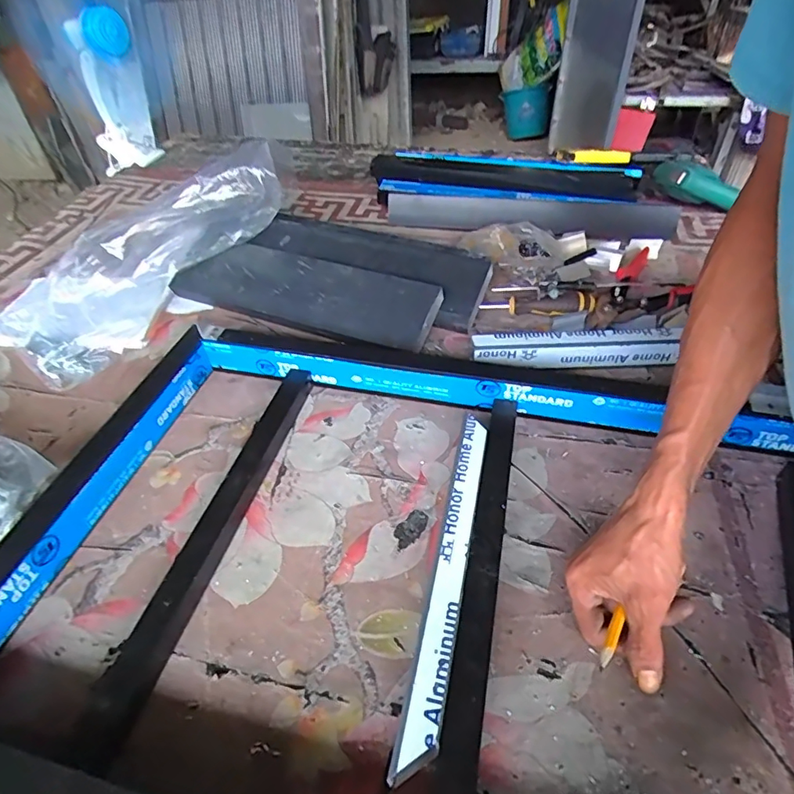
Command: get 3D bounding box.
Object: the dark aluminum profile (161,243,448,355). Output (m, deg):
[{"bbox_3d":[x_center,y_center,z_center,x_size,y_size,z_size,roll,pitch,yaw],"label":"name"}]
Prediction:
[{"bbox_3d":[-0.123,-0.146,0.659,0.354,0.021,0.106,17,68,18],"label":"dark aluminum profile"}]

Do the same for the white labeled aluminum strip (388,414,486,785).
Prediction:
[{"bbox_3d":[0.042,0.124,0.383,0.022,0.008,0.282,8,45,13],"label":"white labeled aluminum strip"}]

